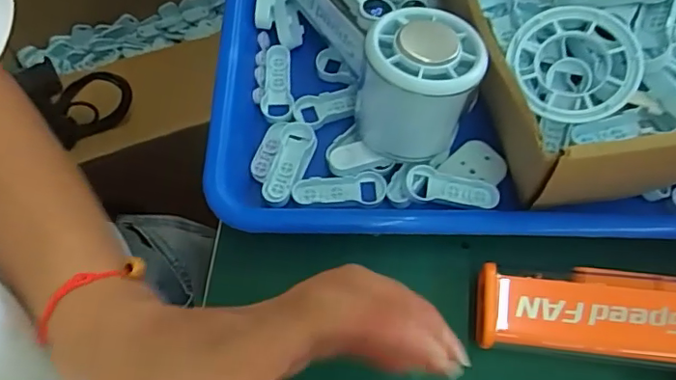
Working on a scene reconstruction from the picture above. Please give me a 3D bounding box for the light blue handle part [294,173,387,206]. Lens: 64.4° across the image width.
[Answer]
[{"bbox_3d":[0.001,0.000,0.296,0.049,0.011,0.017,4,67,1],"label":"light blue handle part"}]

